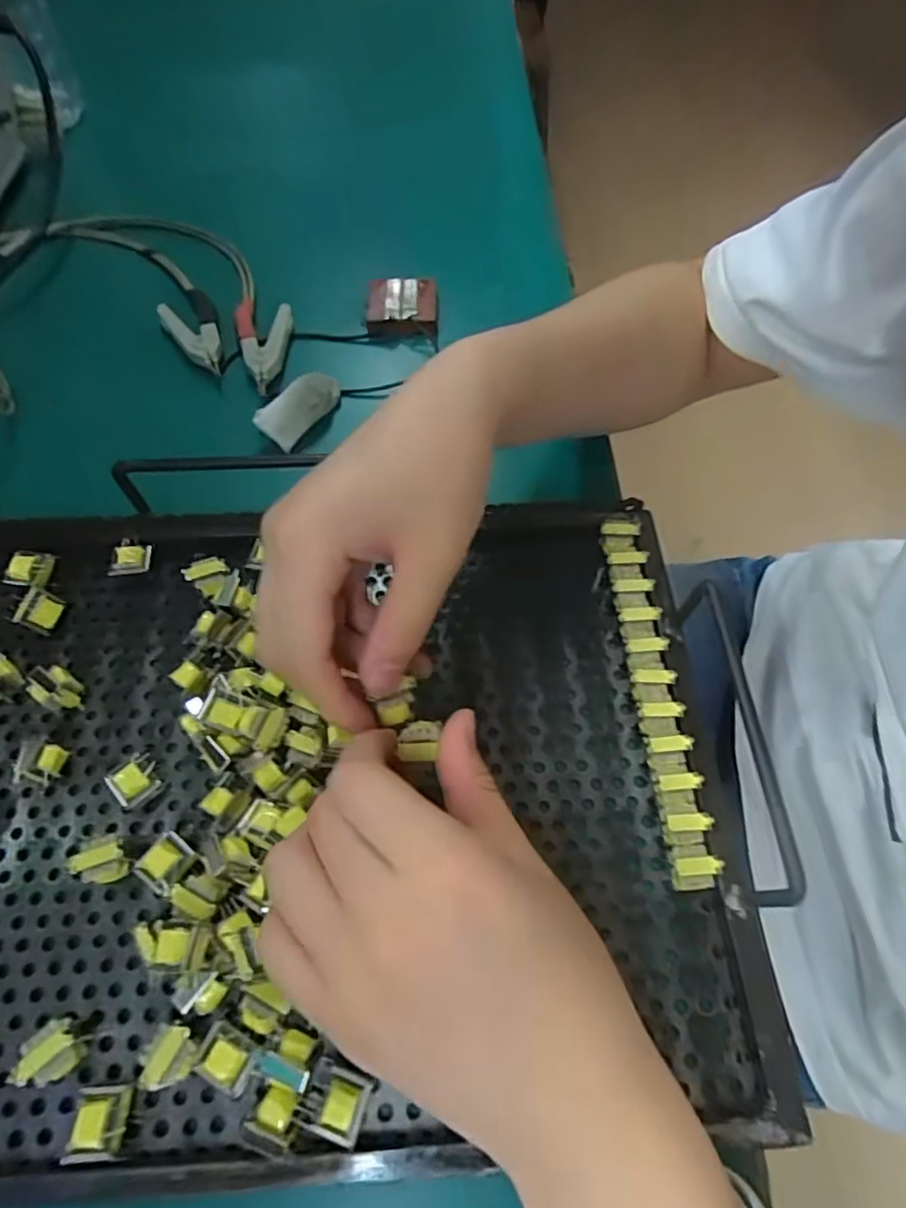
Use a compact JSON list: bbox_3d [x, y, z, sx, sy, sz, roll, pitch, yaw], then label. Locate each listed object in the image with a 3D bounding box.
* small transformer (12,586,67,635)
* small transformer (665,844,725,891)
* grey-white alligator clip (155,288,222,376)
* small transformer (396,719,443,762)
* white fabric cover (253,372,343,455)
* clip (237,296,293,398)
[{"bbox_3d":[-0.205,0.005,0.305,0.014,0.020,0.018,10,61,4],"label":"small transformer"},{"bbox_3d":[0.101,0.111,0.256,0.019,0.018,0.017,-7,61,-6],"label":"small transformer"},{"bbox_3d":[-0.181,-0.189,0.421,0.036,0.012,0.095,-18,63,-11],"label":"grey-white alligator clip"},{"bbox_3d":[-0.013,0.052,0.231,0.015,0.008,0.016,3,61,0],"label":"small transformer"},{"bbox_3d":[-0.092,-0.122,0.380,0.024,0.026,0.059,35,65,17],"label":"white fabric cover"},{"bbox_3d":[-0.126,-0.177,0.413,0.036,0.013,0.090,-10,61,-7],"label":"clip"}]

